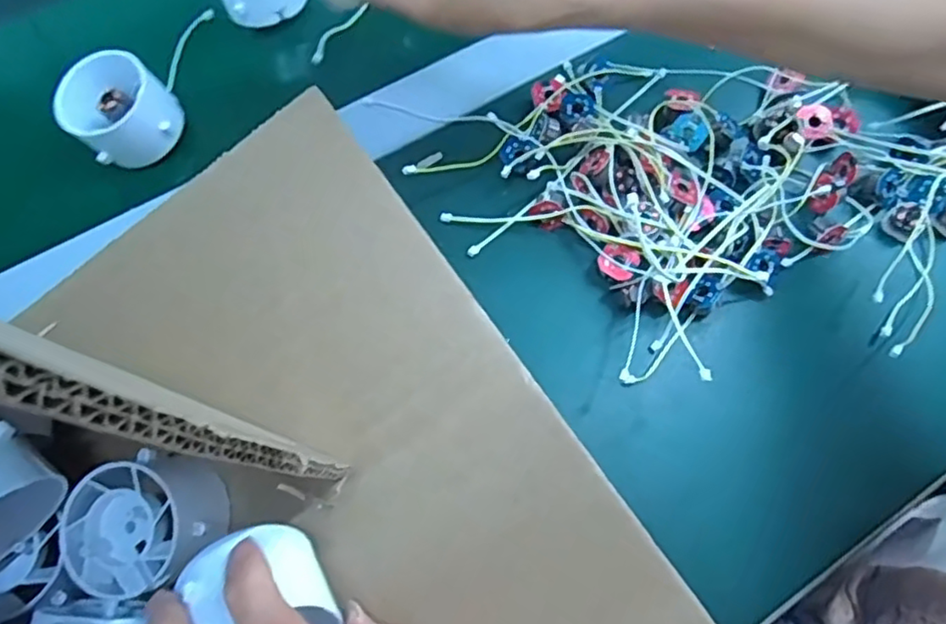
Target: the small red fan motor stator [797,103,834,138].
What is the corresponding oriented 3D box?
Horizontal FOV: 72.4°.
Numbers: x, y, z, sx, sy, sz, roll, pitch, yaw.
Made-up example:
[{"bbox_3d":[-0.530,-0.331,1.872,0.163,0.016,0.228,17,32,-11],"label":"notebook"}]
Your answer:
[{"bbox_3d":[0.189,-0.104,0.357,0.017,0.011,0.020,2,71,0],"label":"small red fan motor stator"}]

